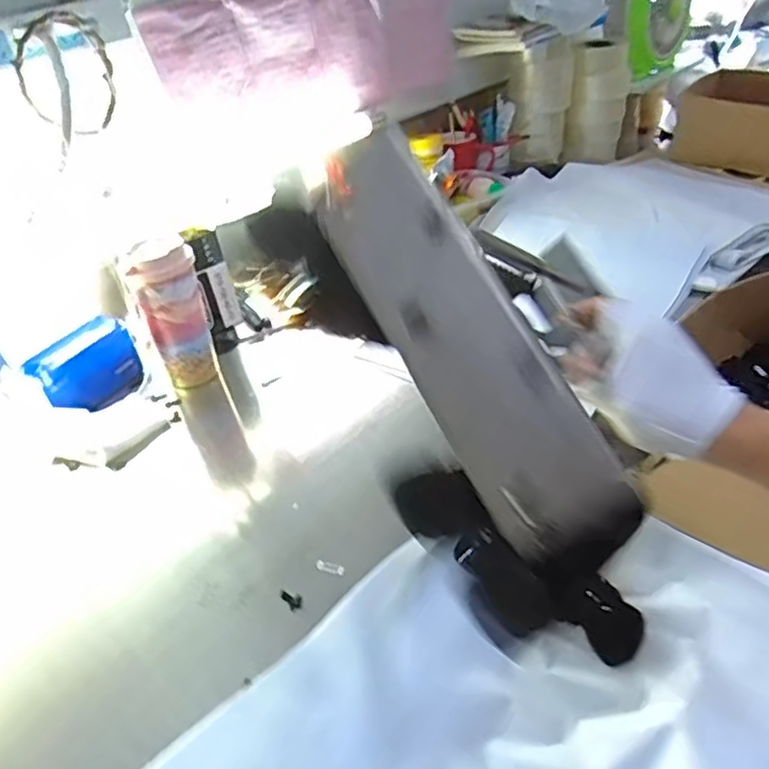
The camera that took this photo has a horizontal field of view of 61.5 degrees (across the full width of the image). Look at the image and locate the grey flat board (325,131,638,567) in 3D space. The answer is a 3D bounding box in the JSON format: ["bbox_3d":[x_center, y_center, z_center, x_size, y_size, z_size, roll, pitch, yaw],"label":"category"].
[{"bbox_3d":[0.034,-0.021,0.299,0.013,0.061,0.219,-2,59,-61],"label":"grey flat board"}]

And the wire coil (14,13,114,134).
[{"bbox_3d":[-0.356,-0.342,0.730,0.103,0.130,0.138,-19,38,-16],"label":"wire coil"}]

